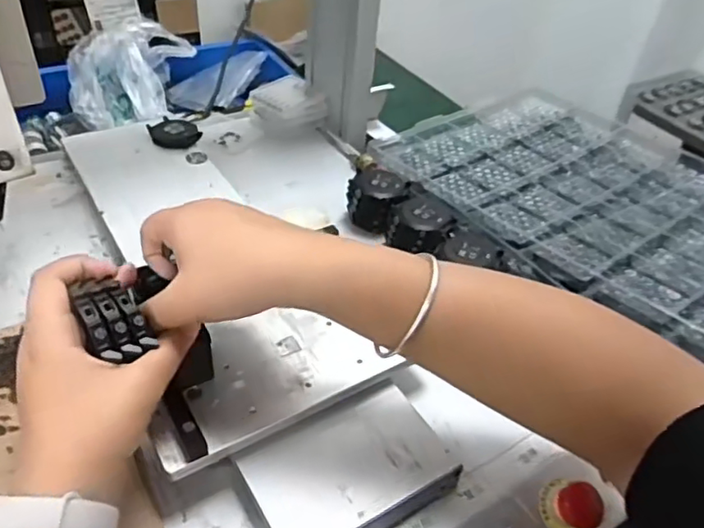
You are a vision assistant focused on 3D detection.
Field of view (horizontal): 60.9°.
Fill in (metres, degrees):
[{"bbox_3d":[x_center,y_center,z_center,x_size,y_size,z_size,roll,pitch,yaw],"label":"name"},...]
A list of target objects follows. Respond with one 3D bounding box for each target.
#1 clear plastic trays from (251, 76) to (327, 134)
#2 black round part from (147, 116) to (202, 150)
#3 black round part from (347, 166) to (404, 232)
[{"bbox_3d":[-0.073,-0.185,0.706,0.077,0.038,0.069,-24,50,-30],"label":"clear plastic trays"},{"bbox_3d":[-0.193,-0.140,0.642,0.052,0.011,0.052,4,42,-4],"label":"black round part"},{"bbox_3d":[0.020,-0.060,0.570,0.047,0.049,0.047,4,42,-4],"label":"black round part"}]

